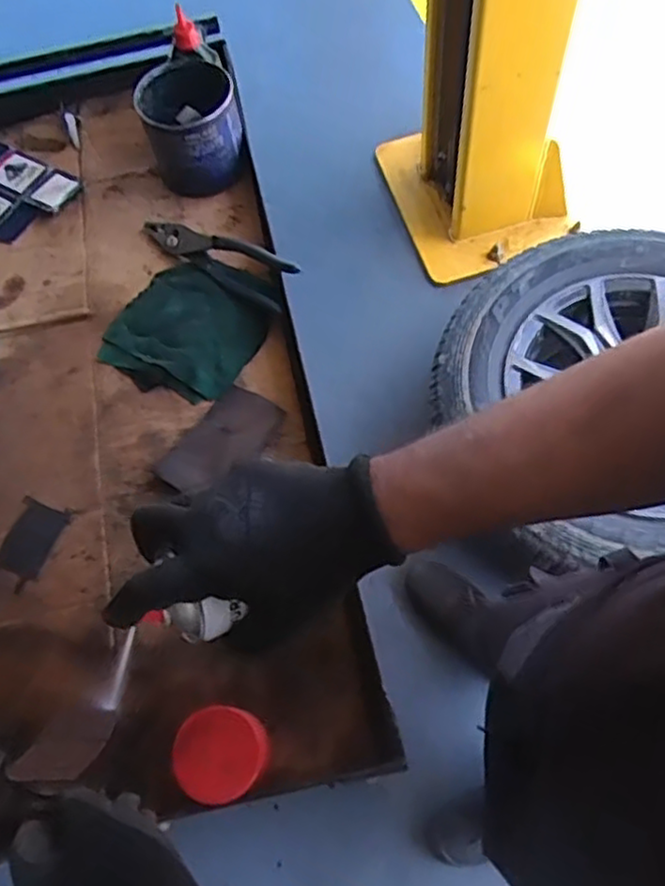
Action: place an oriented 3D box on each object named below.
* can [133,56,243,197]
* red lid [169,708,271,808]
[{"bbox_3d":[-0.149,-0.341,0.753,0.097,0.098,0.111,-19,65,-4],"label":"can"},{"bbox_3d":[-0.081,0.230,0.523,0.062,0.045,0.062,-2,65,4],"label":"red lid"}]

